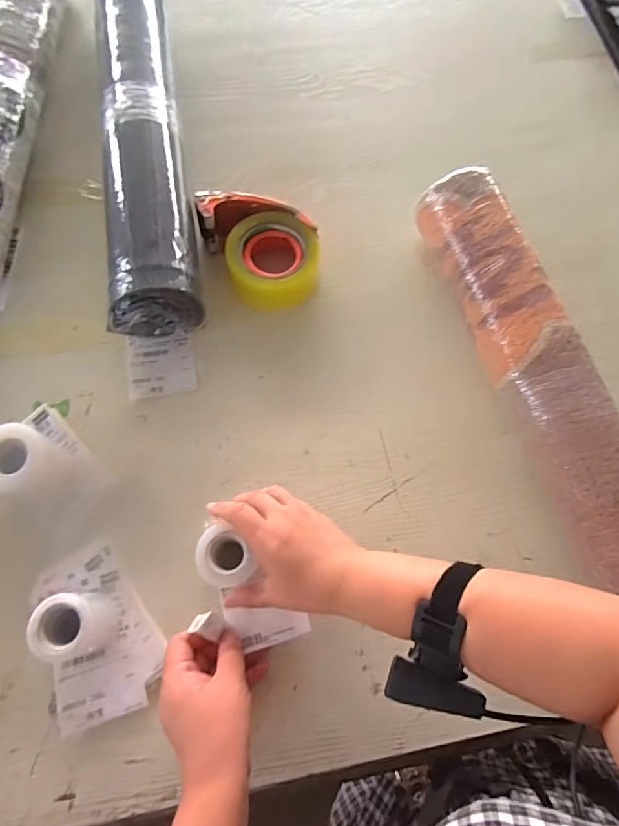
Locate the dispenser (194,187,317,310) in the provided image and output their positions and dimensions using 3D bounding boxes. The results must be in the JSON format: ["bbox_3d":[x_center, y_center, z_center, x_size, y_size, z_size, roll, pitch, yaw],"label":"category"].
[{"bbox_3d":[-0.053,-0.207,0.575,0.120,0.054,0.163,-29,73,-12],"label":"dispenser"}]

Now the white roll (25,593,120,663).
[{"bbox_3d":[-0.207,0.187,0.415,0.049,0.072,0.049,0,70,-1],"label":"white roll"}]

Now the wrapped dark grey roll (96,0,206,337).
[{"bbox_3d":[-0.219,-0.376,0.616,0.103,0.089,0.602,-9,69,-5],"label":"wrapped dark grey roll"}]

